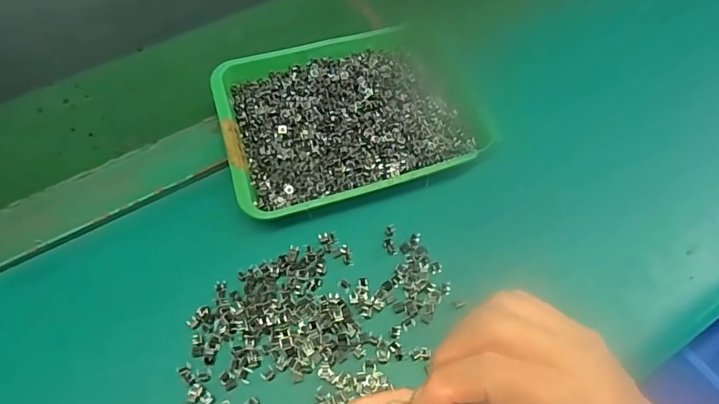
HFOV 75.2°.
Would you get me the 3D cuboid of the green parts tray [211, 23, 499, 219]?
[{"bbox_3d":[-0.006,-0.078,0.404,0.216,0.032,0.164,-17,56,-9],"label":"green parts tray"}]

